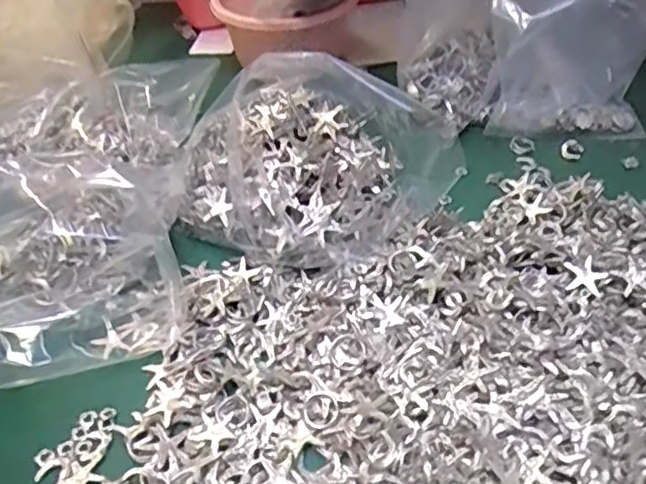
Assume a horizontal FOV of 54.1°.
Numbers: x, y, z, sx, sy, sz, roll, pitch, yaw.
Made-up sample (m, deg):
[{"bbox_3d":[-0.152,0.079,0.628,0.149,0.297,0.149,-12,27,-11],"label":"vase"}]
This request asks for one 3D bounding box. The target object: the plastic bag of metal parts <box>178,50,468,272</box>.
[{"bbox_3d":[-0.010,-0.069,0.462,0.190,0.119,0.128,-11,44,-7],"label":"plastic bag of metal parts"}]

